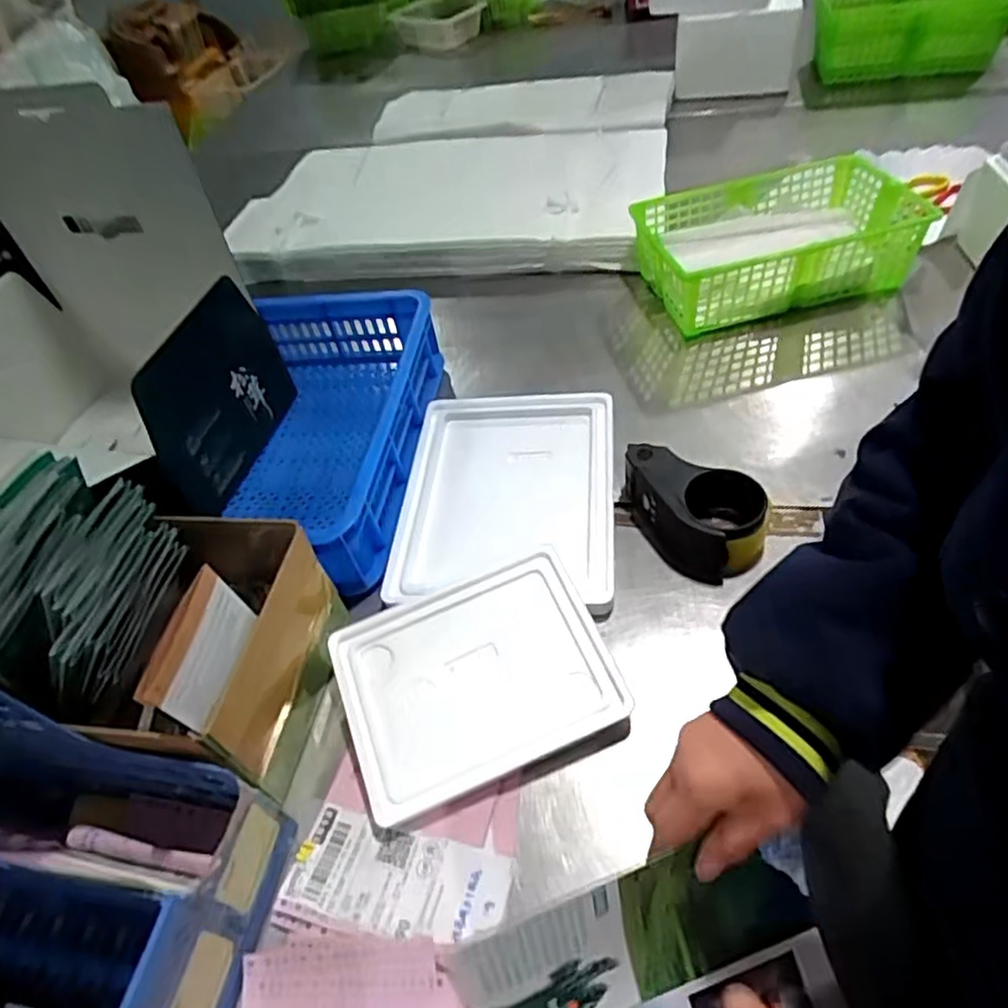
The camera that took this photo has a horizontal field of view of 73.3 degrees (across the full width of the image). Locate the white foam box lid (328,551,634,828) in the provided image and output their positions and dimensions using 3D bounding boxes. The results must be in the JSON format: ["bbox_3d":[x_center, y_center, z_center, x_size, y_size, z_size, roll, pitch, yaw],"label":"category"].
[{"bbox_3d":[-0.026,0.152,0.602,0.234,0.038,0.184,-20,47,-8],"label":"white foam box lid"}]

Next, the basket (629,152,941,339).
[{"bbox_3d":[0.376,-0.357,0.944,0.358,0.130,0.211,-15,47,-3],"label":"basket"}]

